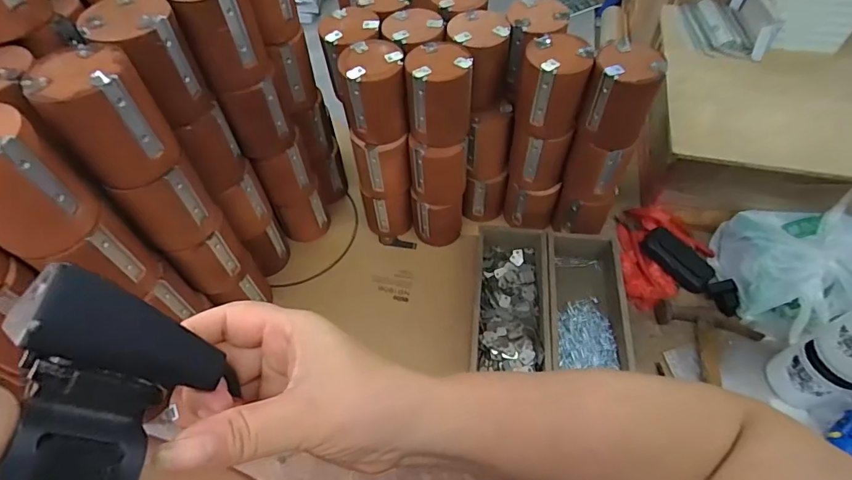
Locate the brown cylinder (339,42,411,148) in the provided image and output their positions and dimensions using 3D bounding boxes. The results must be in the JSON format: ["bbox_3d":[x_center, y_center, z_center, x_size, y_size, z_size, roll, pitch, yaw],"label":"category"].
[{"bbox_3d":[-0.065,-0.184,0.582,0.074,0.103,0.071,-12,58,-7],"label":"brown cylinder"}]

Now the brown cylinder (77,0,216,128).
[{"bbox_3d":[-0.270,-0.174,0.453,0.083,0.098,0.071,31,62,19],"label":"brown cylinder"}]

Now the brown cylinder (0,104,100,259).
[{"bbox_3d":[-0.332,-0.046,0.371,0.078,0.100,0.076,30,62,18],"label":"brown cylinder"}]

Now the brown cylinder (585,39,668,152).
[{"bbox_3d":[0.241,-0.178,0.575,0.080,0.106,0.074,19,59,13],"label":"brown cylinder"}]

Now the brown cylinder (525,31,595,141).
[{"bbox_3d":[0.161,-0.195,0.590,0.079,0.105,0.077,10,58,7],"label":"brown cylinder"}]

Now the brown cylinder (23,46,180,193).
[{"bbox_3d":[-0.277,-0.107,0.407,0.076,0.099,0.071,-33,62,-19],"label":"brown cylinder"}]

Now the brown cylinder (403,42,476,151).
[{"bbox_3d":[0.017,-0.179,0.576,0.079,0.104,0.073,2,57,2],"label":"brown cylinder"}]

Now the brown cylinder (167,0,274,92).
[{"bbox_3d":[-0.215,-0.222,0.484,0.070,0.104,0.070,-28,61,-17],"label":"brown cylinder"}]

